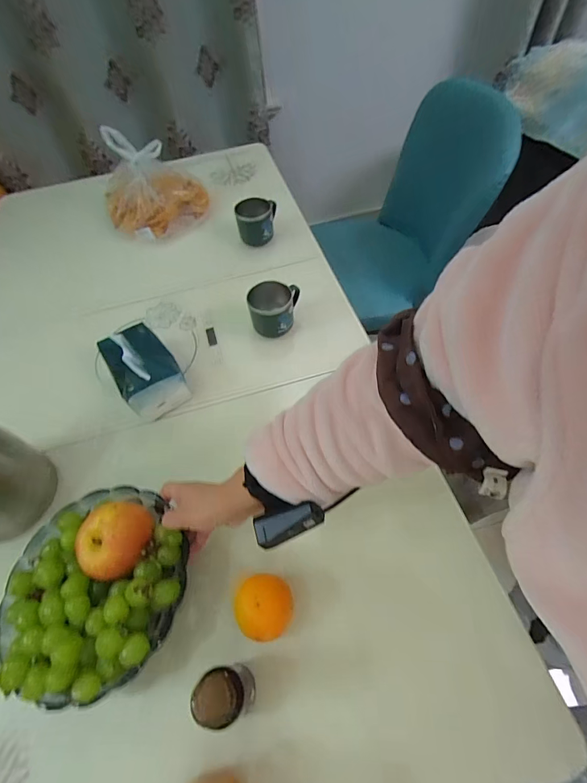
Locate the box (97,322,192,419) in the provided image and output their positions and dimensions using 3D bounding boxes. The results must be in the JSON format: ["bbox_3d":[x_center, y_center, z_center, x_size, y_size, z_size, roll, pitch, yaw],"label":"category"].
[{"bbox_3d":[-0.253,-0.040,0.658,0.098,0.079,0.149,-31,60,-16],"label":"box"}]

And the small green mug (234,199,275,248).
[{"bbox_3d":[-0.081,-0.382,0.870,0.092,0.075,0.074,-12,57,-4],"label":"small green mug"}]

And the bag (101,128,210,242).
[{"bbox_3d":[-0.335,-0.500,0.916,0.230,0.181,0.199,-27,59,-13],"label":"bag"}]

